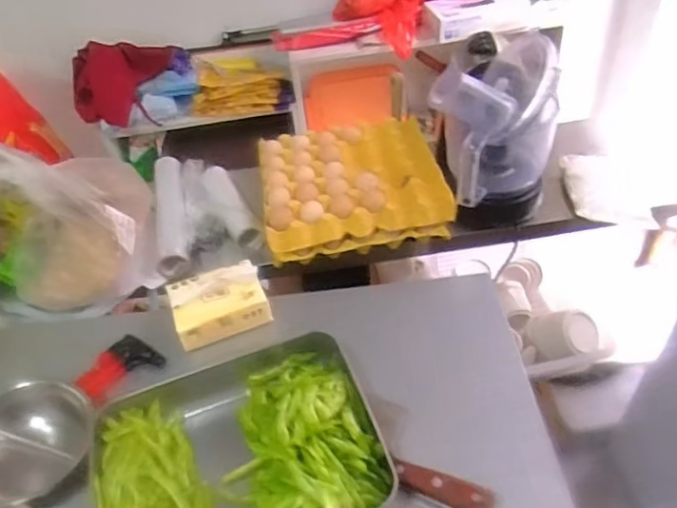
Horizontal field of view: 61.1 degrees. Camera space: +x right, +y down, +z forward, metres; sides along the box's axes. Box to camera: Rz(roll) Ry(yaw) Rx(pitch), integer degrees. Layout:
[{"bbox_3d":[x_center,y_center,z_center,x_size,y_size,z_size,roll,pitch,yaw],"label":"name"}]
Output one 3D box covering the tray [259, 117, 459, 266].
[{"bbox_3d":[0.021,-0.117,0.963,0.287,0.079,0.258,-8,44,-1],"label":"tray"}]

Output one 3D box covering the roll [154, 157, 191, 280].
[{"bbox_3d":[-0.296,-0.083,1.009,0.047,0.040,0.320,-14,44,-7],"label":"roll"}]

